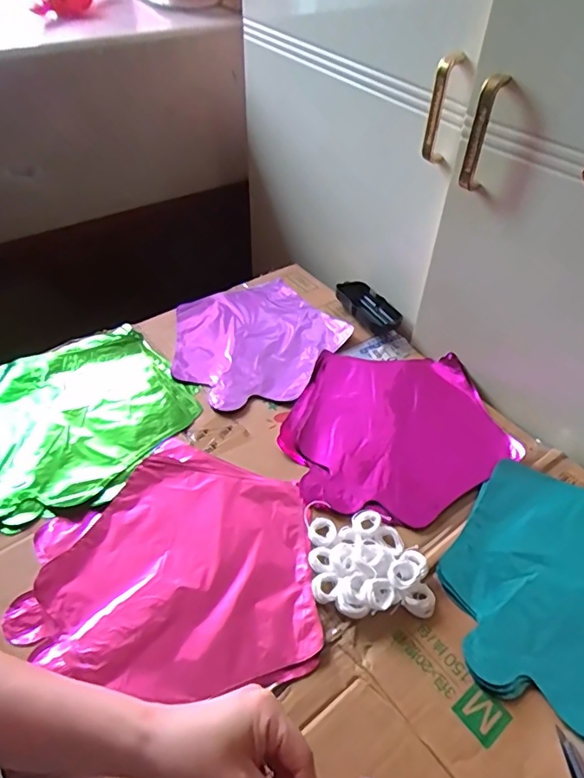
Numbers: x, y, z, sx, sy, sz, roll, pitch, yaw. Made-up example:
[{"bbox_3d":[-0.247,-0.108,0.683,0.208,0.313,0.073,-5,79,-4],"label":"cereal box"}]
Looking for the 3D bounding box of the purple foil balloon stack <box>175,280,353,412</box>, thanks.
[{"bbox_3d":[-0.052,-0.066,0.687,0.222,0.017,0.229,-31,55,-29],"label":"purple foil balloon stack"}]

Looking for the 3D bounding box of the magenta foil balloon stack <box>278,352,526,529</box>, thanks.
[{"bbox_3d":[0.120,0.043,0.581,0.238,0.016,0.238,9,46,6],"label":"magenta foil balloon stack"}]

